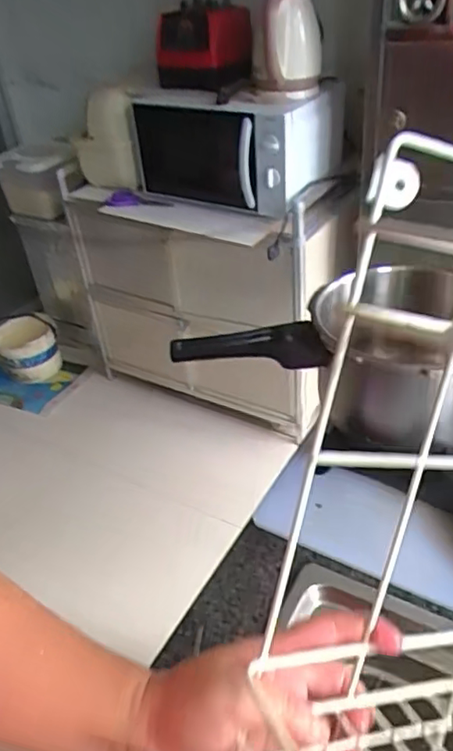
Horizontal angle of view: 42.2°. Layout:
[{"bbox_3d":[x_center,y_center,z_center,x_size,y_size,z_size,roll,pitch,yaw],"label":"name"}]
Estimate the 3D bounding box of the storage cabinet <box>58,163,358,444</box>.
[{"bbox_3d":[-0.076,-0.264,1.868,0.954,0.701,0.345,22,45,32],"label":"storage cabinet"}]

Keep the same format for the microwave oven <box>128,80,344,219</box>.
[{"bbox_3d":[0.028,-0.612,1.553,0.554,0.262,0.269,24,46,33],"label":"microwave oven"}]

